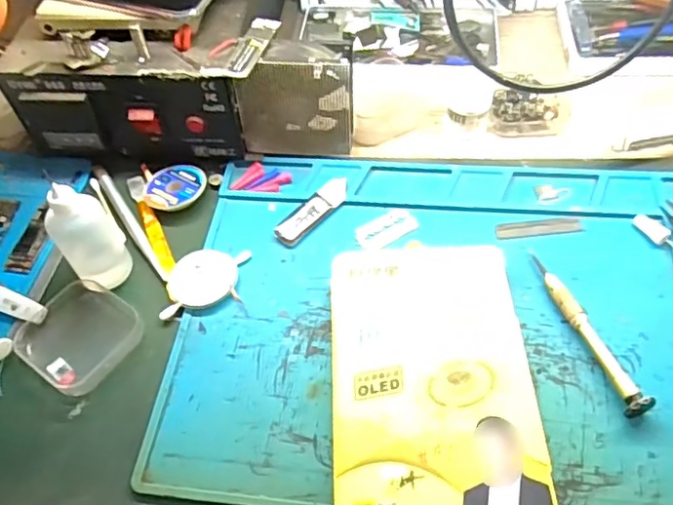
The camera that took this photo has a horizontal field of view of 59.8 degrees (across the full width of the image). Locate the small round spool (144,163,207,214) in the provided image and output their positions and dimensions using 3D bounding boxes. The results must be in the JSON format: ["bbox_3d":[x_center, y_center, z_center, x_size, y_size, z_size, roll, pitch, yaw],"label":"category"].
[{"bbox_3d":[-0.118,-0.046,0.430,0.039,0.010,0.043,29,62,23],"label":"small round spool"}]

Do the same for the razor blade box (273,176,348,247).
[{"bbox_3d":[-0.016,-0.030,0.412,0.018,0.007,0.066,37,65,26],"label":"razor blade box"}]

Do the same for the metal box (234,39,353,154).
[{"bbox_3d":[-0.028,-0.108,0.419,0.079,0.084,0.026,1,55,5],"label":"metal box"}]

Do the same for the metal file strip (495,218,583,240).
[{"bbox_3d":[0.138,-0.017,0.401,0.057,0.004,0.013,-6,55,1],"label":"metal file strip"}]

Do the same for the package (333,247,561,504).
[{"bbox_3d":[0.053,0.081,0.320,0.107,0.022,0.192,-1,55,4],"label":"package"}]

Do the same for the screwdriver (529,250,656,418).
[{"bbox_3d":[0.145,0.043,0.345,0.011,0.014,0.113,-17,55,-7],"label":"screwdriver"}]

